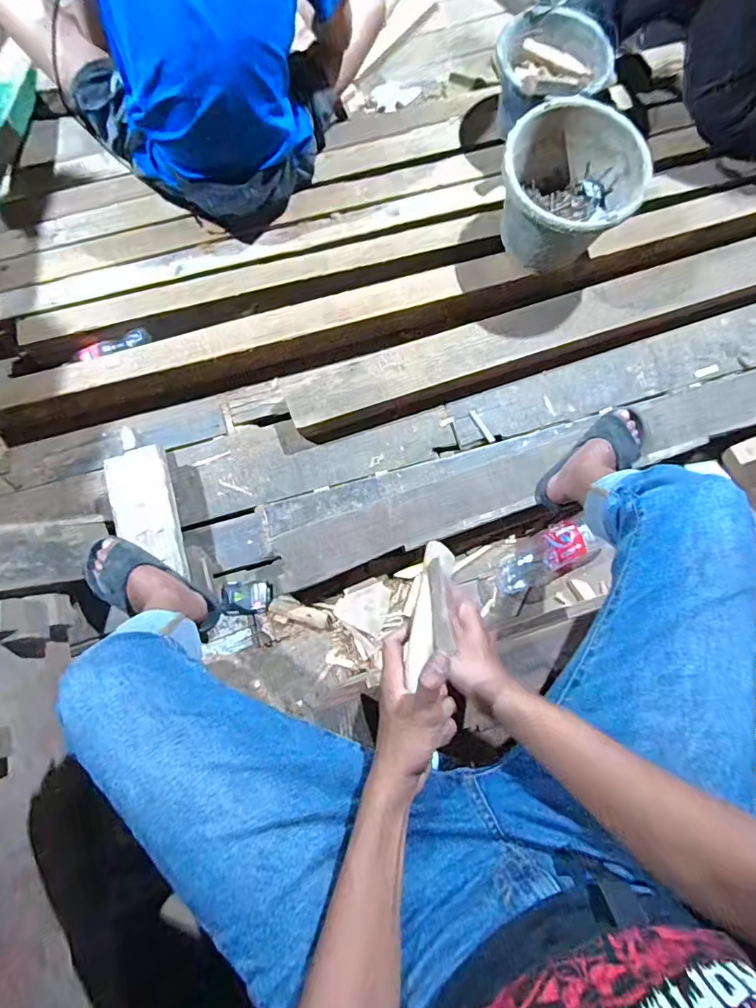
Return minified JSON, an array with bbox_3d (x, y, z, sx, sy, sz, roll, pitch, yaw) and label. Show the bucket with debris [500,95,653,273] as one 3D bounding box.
[{"bbox_3d":[0.385,-0.634,1.070,0.266,0.217,0.254,0,77,1],"label":"bucket with debris"}]

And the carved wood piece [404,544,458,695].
[{"bbox_3d":[0.060,0.107,0.538,0.039,0.032,0.161,12,57,4],"label":"carved wood piece"}]

